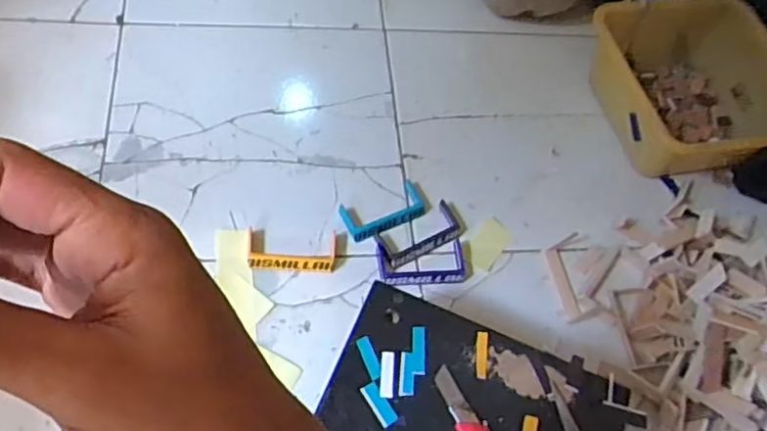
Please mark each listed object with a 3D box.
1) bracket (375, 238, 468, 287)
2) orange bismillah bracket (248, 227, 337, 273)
[{"bbox_3d":[0.049,0.060,0.811,0.112,0.017,0.057,-1,61,-10],"label":"bracket"},{"bbox_3d":[-0.114,0.044,0.796,0.107,0.021,0.049,4,60,-7],"label":"orange bismillah bracket"}]

